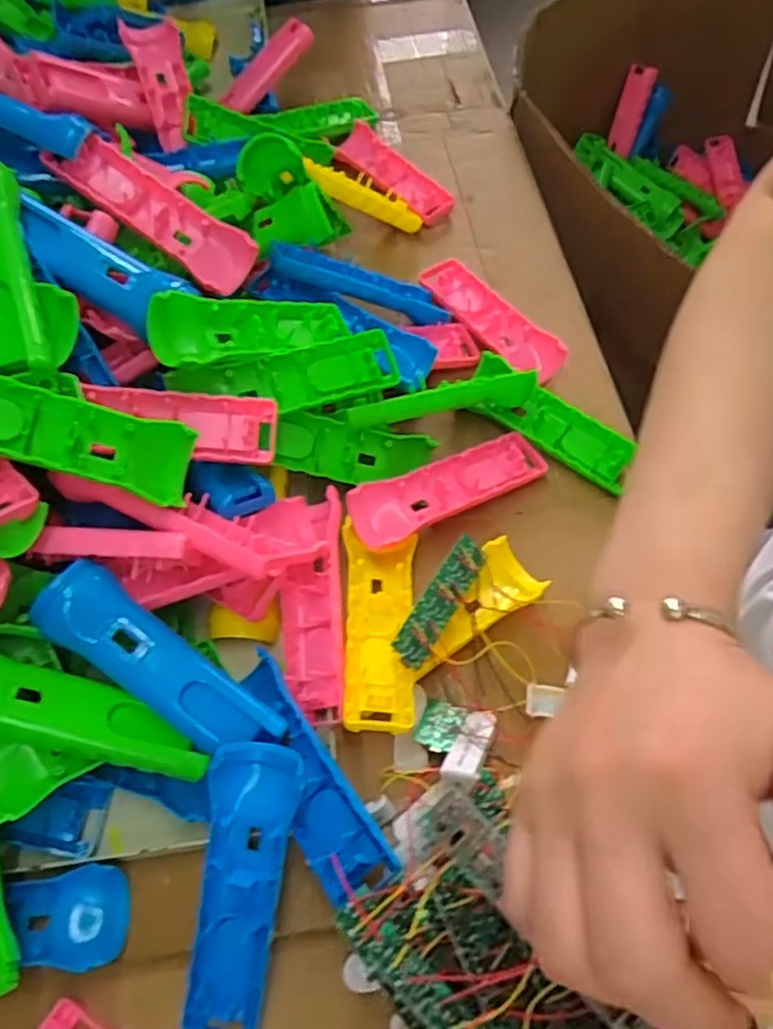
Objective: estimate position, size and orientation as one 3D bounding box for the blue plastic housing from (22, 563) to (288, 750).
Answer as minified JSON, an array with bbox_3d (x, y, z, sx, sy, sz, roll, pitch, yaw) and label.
[{"bbox_3d":[-0.131,0.088,0.424,0.152,0.016,0.044,38,67,-8],"label":"blue plastic housing"}]

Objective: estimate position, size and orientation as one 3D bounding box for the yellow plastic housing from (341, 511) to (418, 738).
[{"bbox_3d":[-0.004,0.068,0.475,0.046,0.019,0.144,-3,61,1],"label":"yellow plastic housing"}]

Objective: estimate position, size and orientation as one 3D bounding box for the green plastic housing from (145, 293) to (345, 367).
[{"bbox_3d":[-0.085,-0.126,0.504,0.156,0.039,0.047,-16,56,-41],"label":"green plastic housing"}]

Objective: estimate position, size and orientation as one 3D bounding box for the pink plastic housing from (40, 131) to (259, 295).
[{"bbox_3d":[-0.166,-0.218,0.529,0.149,0.026,0.044,33,64,-11],"label":"pink plastic housing"}]

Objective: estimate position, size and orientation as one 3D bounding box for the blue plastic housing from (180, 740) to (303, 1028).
[{"bbox_3d":[-0.080,0.207,0.401,0.046,0.021,0.157,6,82,7],"label":"blue plastic housing"}]

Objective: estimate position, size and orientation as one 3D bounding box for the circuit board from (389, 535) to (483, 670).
[{"bbox_3d":[0.037,0.055,0.482,0.024,0.006,0.104,41,55,-6],"label":"circuit board"}]

